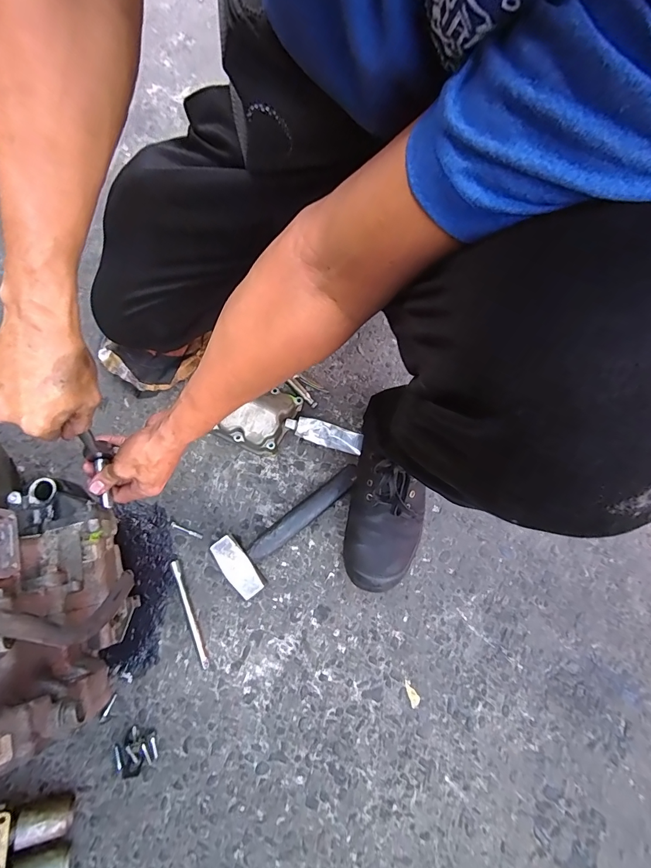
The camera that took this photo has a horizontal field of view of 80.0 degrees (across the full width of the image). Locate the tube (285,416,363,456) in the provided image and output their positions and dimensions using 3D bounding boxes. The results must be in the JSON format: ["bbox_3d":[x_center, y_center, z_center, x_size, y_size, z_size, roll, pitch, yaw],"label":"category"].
[{"bbox_3d":[-0.002,-0.001,0.621,0.123,0.027,0.034,18,71,4],"label":"tube"}]

